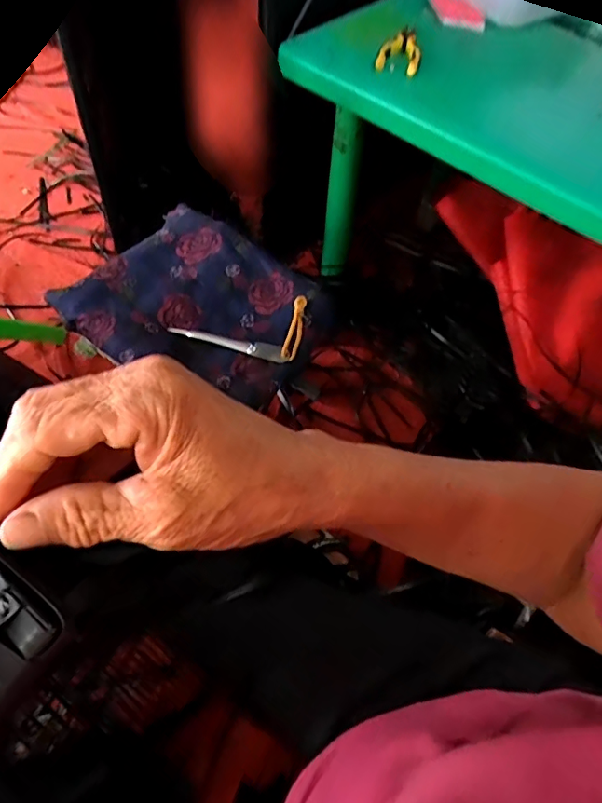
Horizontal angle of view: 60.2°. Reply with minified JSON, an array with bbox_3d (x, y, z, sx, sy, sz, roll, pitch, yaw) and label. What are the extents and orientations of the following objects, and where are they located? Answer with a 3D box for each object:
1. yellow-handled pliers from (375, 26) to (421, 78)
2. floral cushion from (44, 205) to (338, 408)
[{"bbox_3d":[0.155,-0.543,0.798,0.063,0.019,0.126,13,58,6],"label":"yellow-handled pliers"},{"bbox_3d":[-0.151,-0.145,0.785,0.353,0.053,0.291,31,62,16],"label":"floral cushion"}]

